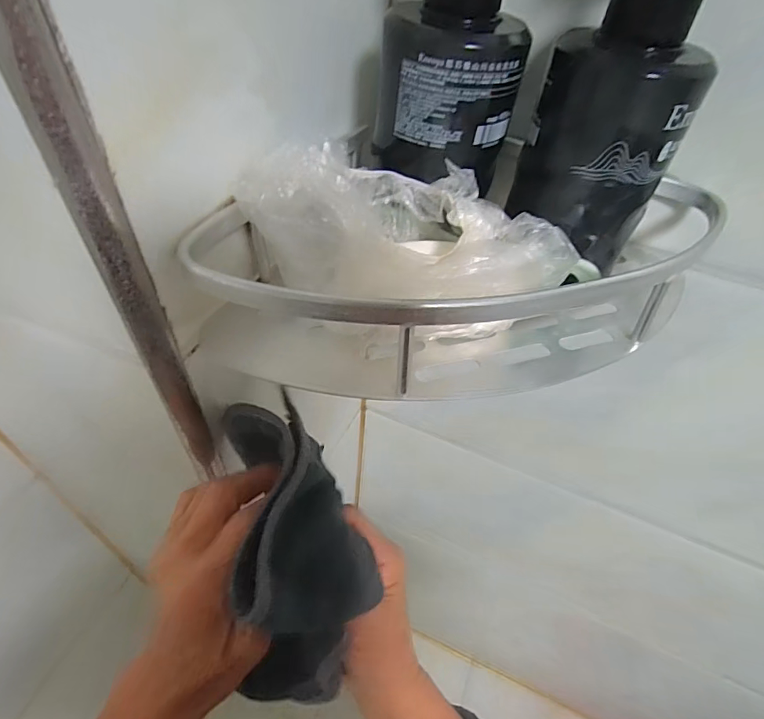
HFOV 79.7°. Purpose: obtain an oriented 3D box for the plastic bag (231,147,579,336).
[{"bbox_3d":[0.013,-0.054,0.208,0.138,0.071,0.078,-4,49,-9],"label":"plastic bag"}]

